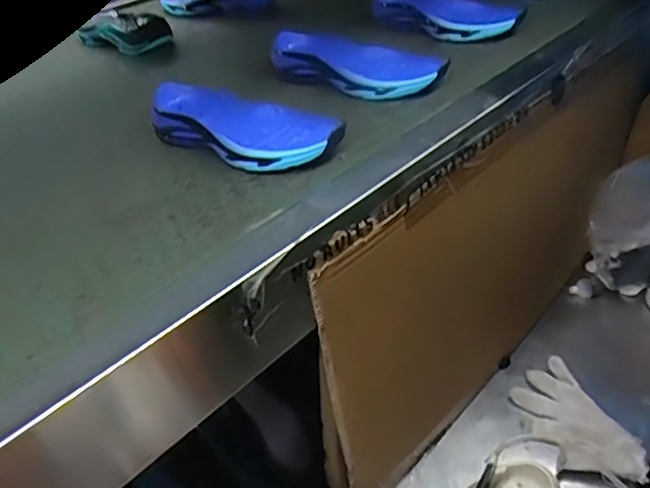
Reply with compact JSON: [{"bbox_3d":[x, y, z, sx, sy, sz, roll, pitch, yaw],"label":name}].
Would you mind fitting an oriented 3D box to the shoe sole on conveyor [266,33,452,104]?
[{"bbox_3d":[0.034,-0.205,0.665,0.212,0.037,0.095,21,45,32],"label":"shoe sole on conveyor"}]

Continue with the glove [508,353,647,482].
[{"bbox_3d":[0.320,0.226,0.745,0.098,0.030,0.184,-18,30,-10],"label":"glove"}]

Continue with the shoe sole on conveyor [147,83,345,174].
[{"bbox_3d":[-0.082,-0.114,0.562,0.212,0.035,0.090,20,44,31],"label":"shoe sole on conveyor"}]

